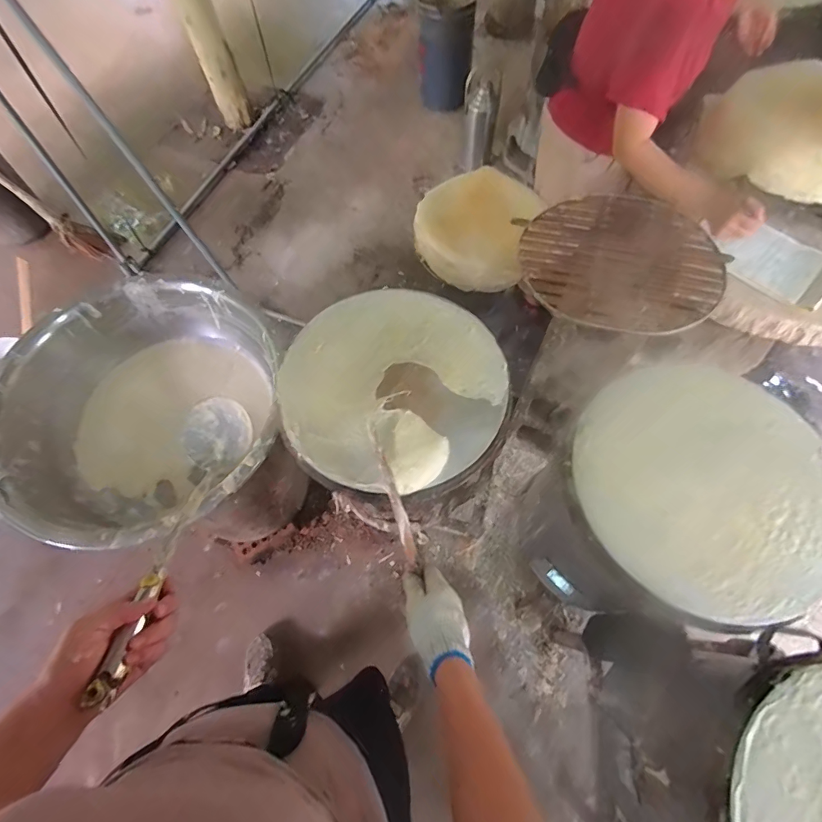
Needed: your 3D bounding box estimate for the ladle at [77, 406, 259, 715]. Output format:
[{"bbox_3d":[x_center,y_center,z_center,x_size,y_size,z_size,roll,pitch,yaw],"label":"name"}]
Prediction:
[{"bbox_3d":[-0.261,0.117,0.489,0.086,0.069,0.320,-1,42,0],"label":"ladle"}]

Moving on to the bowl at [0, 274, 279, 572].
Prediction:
[{"bbox_3d":[-0.520,0.013,0.912,0.546,0.219,0.520,0,65,1],"label":"bowl"}]

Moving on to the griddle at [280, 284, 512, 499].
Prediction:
[{"bbox_3d":[-0.026,-0.054,0.746,0.370,0.038,0.375,0,65,1],"label":"griddle"}]

